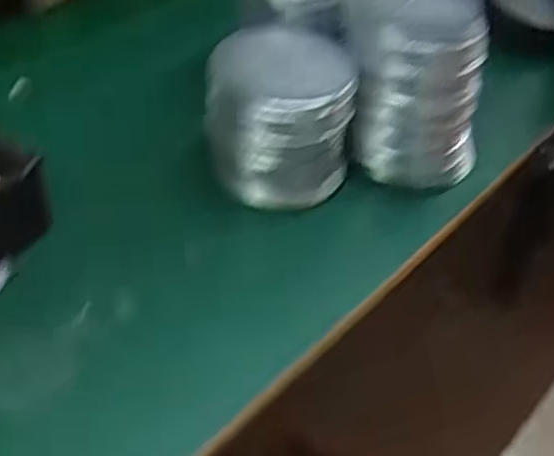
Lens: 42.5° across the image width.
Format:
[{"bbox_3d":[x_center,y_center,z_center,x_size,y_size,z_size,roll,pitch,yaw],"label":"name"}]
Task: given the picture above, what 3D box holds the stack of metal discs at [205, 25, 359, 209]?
[{"bbox_3d":[0.001,-0.080,0.498,0.100,0.090,0.109,-5,53,-9],"label":"stack of metal discs"}]

